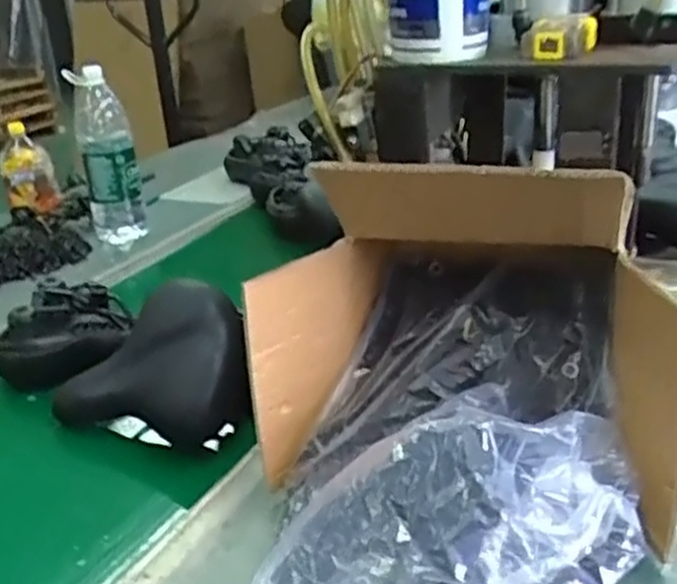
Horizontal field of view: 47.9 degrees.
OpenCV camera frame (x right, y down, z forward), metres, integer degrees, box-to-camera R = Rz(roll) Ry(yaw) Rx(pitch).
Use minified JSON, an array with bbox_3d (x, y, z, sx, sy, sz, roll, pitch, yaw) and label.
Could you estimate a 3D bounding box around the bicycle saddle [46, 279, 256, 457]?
[{"bbox_3d":[-0.214,0.102,0.880,0.217,0.213,0.084,-10,25,-10],"label":"bicycle saddle"}]

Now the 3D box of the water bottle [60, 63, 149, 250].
[{"bbox_3d":[-0.439,-0.247,1.452,0.108,0.328,0.082,-11,26,-13],"label":"water bottle"}]

